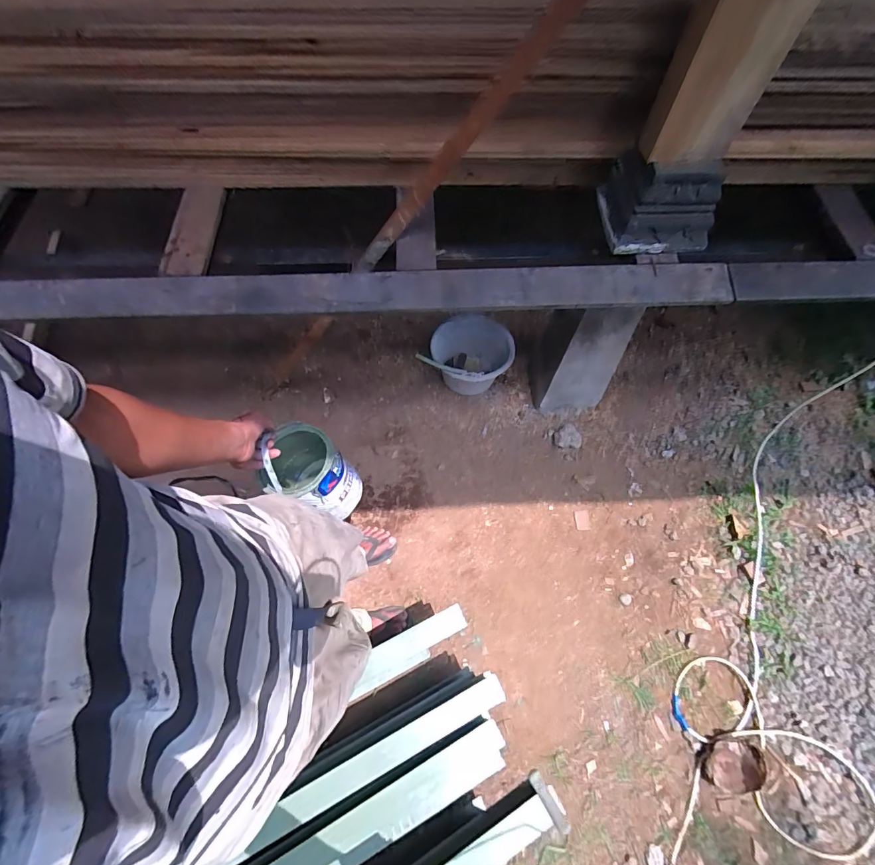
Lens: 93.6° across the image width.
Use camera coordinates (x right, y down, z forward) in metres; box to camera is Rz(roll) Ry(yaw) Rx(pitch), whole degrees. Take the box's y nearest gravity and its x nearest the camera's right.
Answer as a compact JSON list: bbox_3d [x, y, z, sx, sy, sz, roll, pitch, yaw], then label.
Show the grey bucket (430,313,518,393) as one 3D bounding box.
[{"bbox_3d":[0.119,-0.253,1.474,0.267,0.190,0.243,0,66,0],"label":"grey bucket"}]

